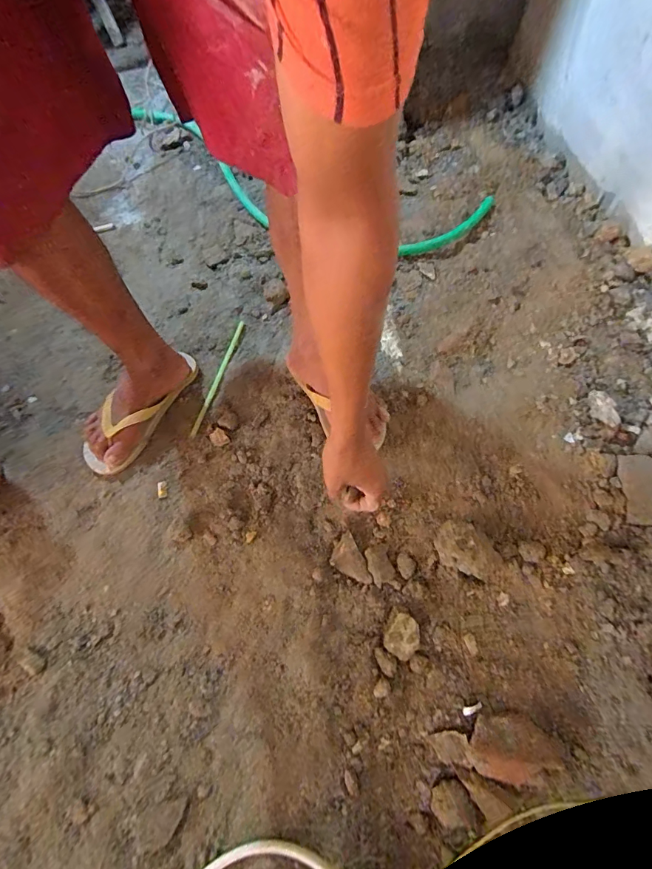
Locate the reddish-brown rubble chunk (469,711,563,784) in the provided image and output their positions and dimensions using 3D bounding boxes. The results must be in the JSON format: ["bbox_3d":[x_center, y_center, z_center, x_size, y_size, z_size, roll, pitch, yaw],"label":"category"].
[{"bbox_3d":[0.220,0.365,0.496,0.105,0.023,0.061,-4,62,2],"label":"reddish-brown rubble chunk"}]

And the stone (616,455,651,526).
[{"bbox_3d":[0.472,0.080,0.613,0.082,0.012,0.106,5,63,6],"label":"stone"}]

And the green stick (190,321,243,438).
[{"bbox_3d":[-0.196,-0.108,0.774,0.014,0.010,0.257,11,64,9],"label":"green stick"}]

